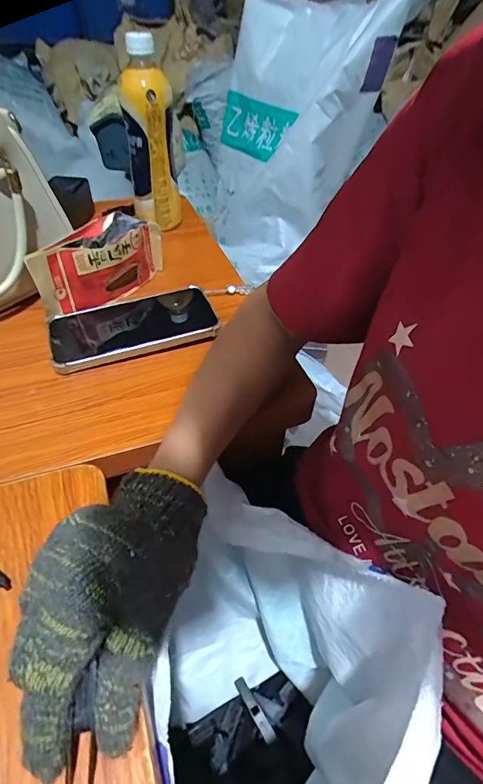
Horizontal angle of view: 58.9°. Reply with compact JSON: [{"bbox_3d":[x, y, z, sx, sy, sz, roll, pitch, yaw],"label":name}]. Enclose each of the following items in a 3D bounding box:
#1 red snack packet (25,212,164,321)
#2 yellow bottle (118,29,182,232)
[{"bbox_3d":[-0.152,-0.139,0.476,0.042,0.087,0.152,24,48,17],"label":"red snack packet"},{"bbox_3d":[-0.116,-0.322,0.551,0.063,0.206,0.057,-5,46,-10],"label":"yellow bottle"}]

